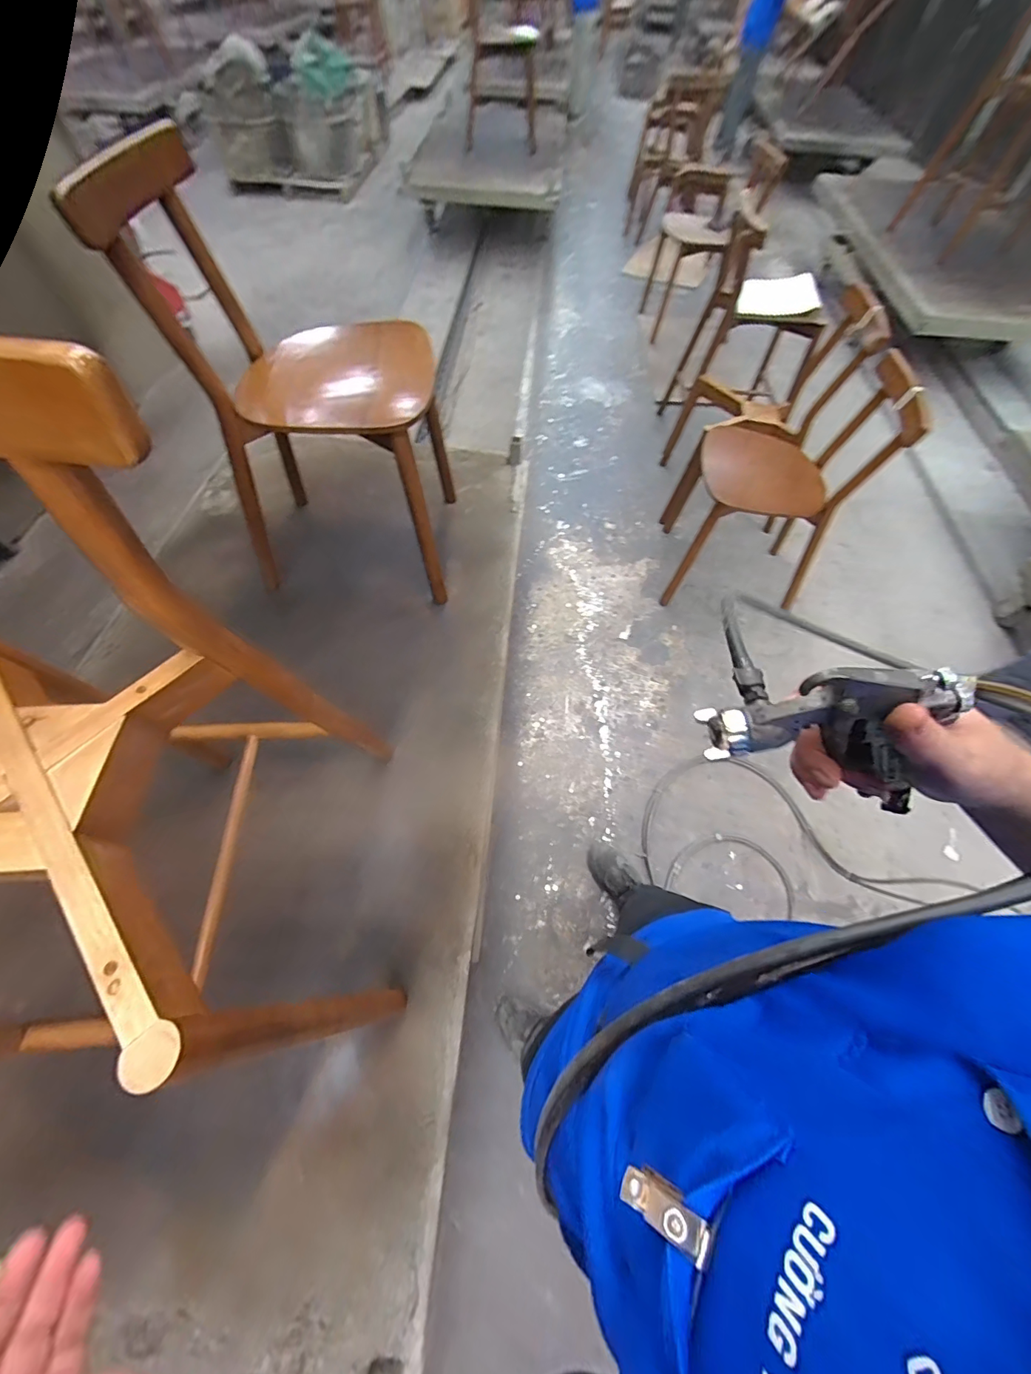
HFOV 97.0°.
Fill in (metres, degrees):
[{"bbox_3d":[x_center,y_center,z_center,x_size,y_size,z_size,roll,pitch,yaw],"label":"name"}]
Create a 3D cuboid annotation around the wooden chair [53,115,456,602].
[{"bbox_3d":[-0.415,-0.635,1.027,0.453,0.738,0.412,3,60,0],"label":"wooden chair"}]

